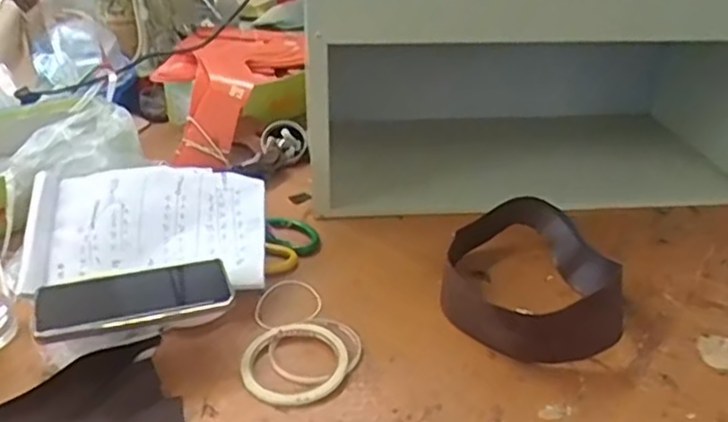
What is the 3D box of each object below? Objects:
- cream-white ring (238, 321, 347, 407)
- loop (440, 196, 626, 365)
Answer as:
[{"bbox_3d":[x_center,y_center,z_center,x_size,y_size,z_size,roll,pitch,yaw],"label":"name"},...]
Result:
[{"bbox_3d":[-0.062,0.135,0.613,0.094,0.010,0.098,1,29,0],"label":"cream-white ring"},{"bbox_3d":[0.170,0.060,0.689,0.164,0.055,0.225,9,30,13],"label":"loop"}]

